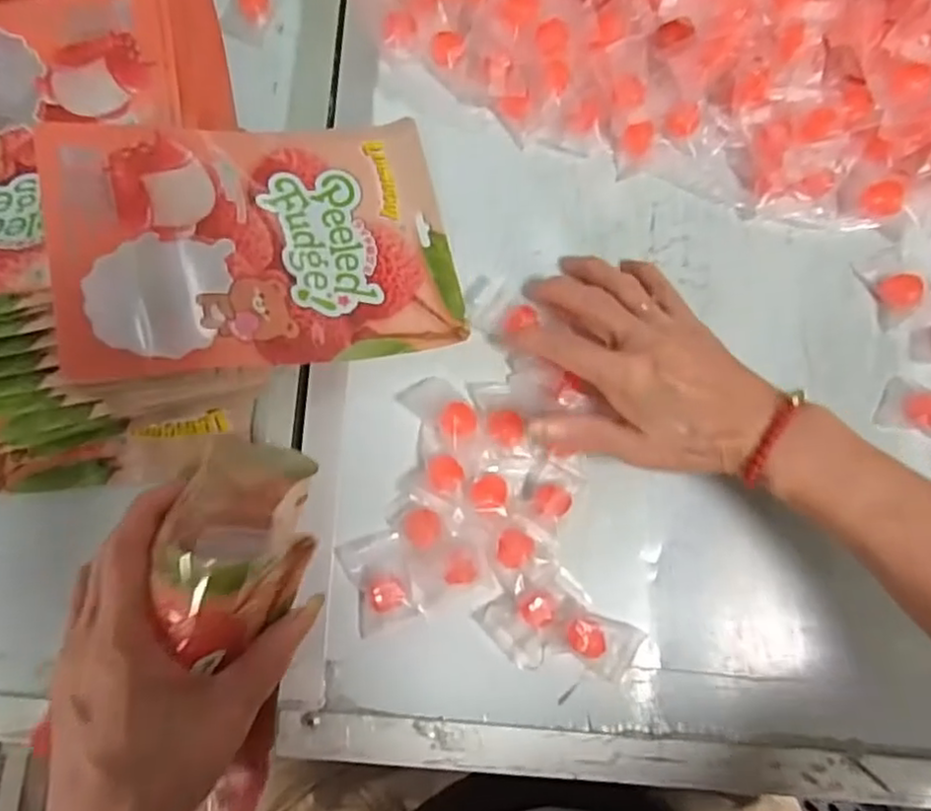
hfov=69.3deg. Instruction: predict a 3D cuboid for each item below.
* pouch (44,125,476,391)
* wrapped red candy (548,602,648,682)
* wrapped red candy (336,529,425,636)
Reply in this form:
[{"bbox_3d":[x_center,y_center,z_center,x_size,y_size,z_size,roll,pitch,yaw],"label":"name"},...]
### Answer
[{"bbox_3d":[-0.114,-0.096,0.384,0.211,0.018,0.151,-8,73,-25],"label":"pouch"},{"bbox_3d":[0.071,0.131,0.371,0.050,0.015,0.032,22,82,5],"label":"wrapped red candy"},{"bbox_3d":[-0.049,0.100,0.381,0.037,0.014,0.051,-20,81,-1],"label":"wrapped red candy"}]

